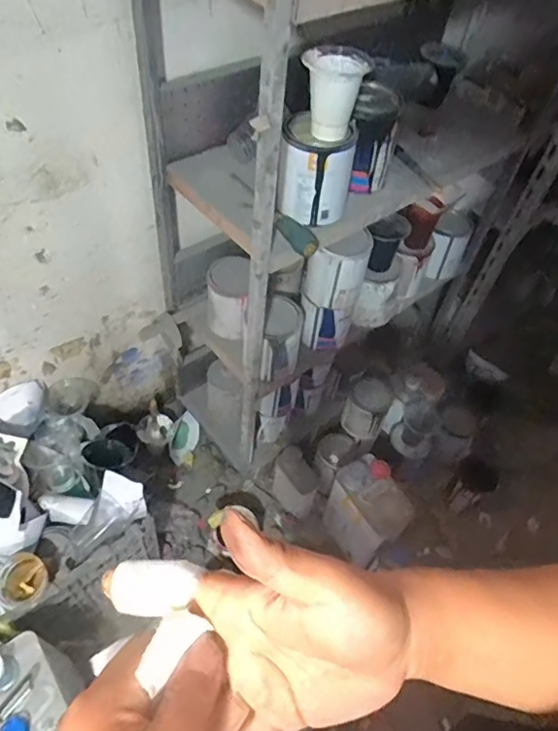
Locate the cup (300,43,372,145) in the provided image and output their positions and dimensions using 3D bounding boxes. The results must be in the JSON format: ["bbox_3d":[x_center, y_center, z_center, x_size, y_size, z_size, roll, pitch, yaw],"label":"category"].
[{"bbox_3d":[0.072,-0.364,0.730,0.083,0.095,0.083,13,52,4],"label":"cup"}]

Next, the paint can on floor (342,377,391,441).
[{"bbox_3d":[0.221,0.109,1.405,0.097,0.138,0.093,3,52,-4],"label":"paint can on floor"}]

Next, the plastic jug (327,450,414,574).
[{"bbox_3d":[0.209,0.334,1.263,0.116,0.244,0.160,-31,61,-26],"label":"plastic jug"}]

